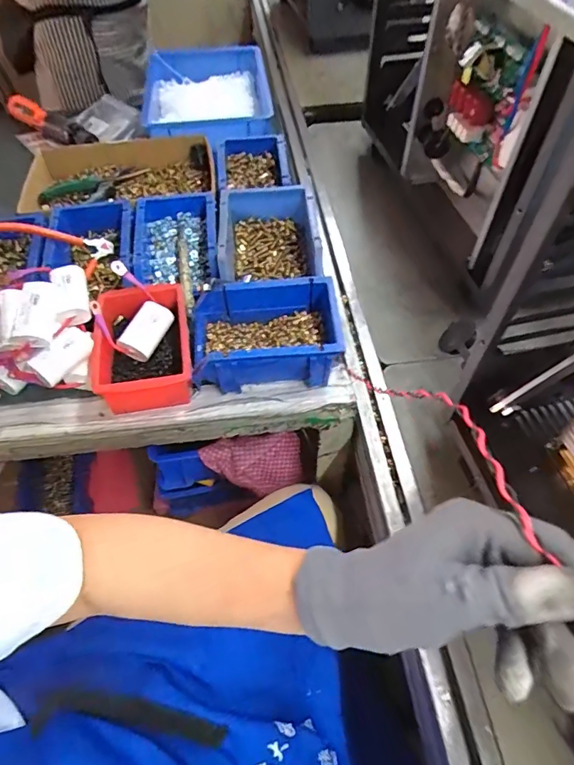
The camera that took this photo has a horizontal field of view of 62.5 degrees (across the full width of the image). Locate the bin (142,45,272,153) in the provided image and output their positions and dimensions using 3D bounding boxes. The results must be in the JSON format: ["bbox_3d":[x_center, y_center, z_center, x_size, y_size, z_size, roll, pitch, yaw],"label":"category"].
[{"bbox_3d":[-0.141,-0.486,0.855,0.221,0.092,0.325,-8,55,-5],"label":"bin"}]

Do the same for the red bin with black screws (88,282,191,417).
[{"bbox_3d":[-0.165,-0.039,0.530,0.107,0.059,0.147,-10,55,-6],"label":"red bin with black screws"}]

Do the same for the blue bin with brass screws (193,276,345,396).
[{"bbox_3d":[-0.026,-0.051,0.517,0.158,0.076,0.104,-3,54,-1],"label":"blue bin with brass screws"}]

